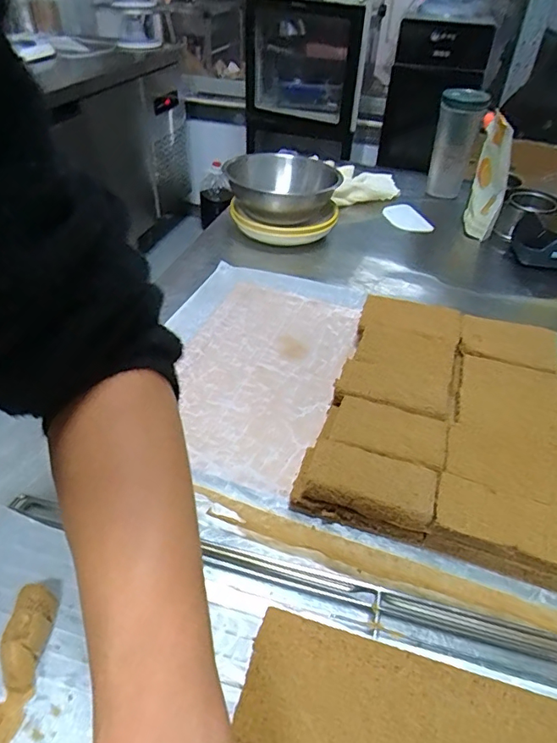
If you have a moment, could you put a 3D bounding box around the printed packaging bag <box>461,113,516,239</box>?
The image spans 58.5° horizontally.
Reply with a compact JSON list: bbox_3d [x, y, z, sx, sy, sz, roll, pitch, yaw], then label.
[{"bbox_3d":[0.351,-0.329,0.833,0.054,0.169,0.137,15,44,12],"label":"printed packaging bag"}]

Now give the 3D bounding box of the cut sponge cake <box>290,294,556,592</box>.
[{"bbox_3d":[0.169,0.037,0.503,0.221,0.039,0.305,15,44,13],"label":"cut sponge cake"}]

